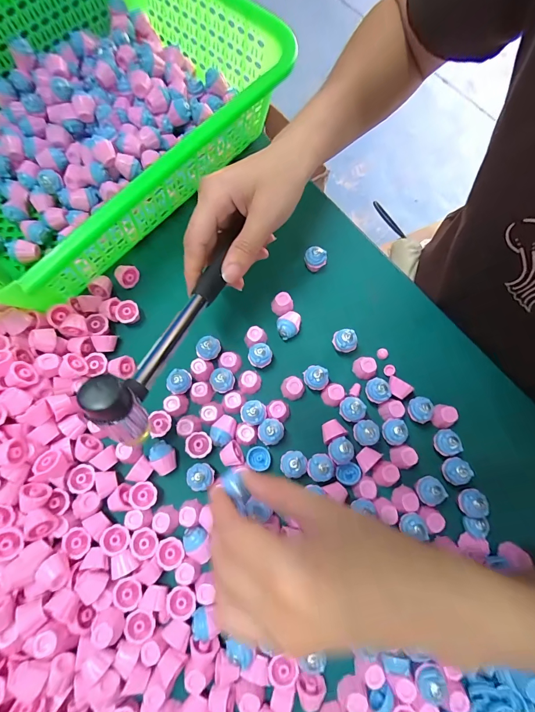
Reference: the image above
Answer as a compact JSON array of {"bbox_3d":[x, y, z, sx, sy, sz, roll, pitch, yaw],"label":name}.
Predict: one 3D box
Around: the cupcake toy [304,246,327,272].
[{"bbox_3d":[0.045,-0.091,0.308,0.021,0.020,0.015,19,74,3],"label":"cupcake toy"}]

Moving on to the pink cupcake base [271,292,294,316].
[{"bbox_3d":[0.013,-0.048,0.301,0.018,0.014,0.018,1,74,-2],"label":"pink cupcake base"}]

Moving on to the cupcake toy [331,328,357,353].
[{"bbox_3d":[0.067,-0.011,0.292,0.018,0.028,0.020,-4,74,-3],"label":"cupcake toy"}]

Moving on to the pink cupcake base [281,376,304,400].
[{"bbox_3d":[0.022,0.027,0.283,0.020,0.014,0.018,44,77,10],"label":"pink cupcake base"}]

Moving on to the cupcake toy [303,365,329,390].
[{"bbox_3d":[0.040,0.020,0.281,0.020,0.025,0.019,1,74,-2],"label":"cupcake toy"}]

